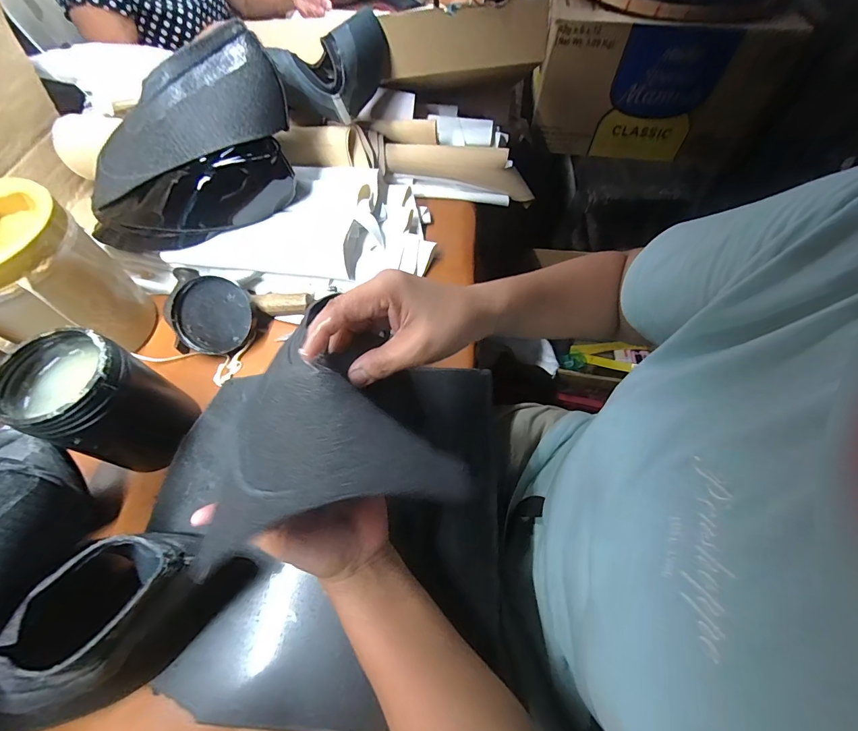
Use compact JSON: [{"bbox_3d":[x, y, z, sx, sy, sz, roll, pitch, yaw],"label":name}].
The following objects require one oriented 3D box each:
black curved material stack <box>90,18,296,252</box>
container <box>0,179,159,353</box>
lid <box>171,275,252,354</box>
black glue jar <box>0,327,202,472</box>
[{"bbox_3d":[-0.284,-0.236,0.432,0.261,0.156,0.107,-14,62,-6],"label":"black curved material stack"},{"bbox_3d":[-0.421,-0.088,0.415,0.137,0.151,0.137,33,67,18],"label":"container"},{"bbox_3d":[-0.266,-0.062,0.468,0.088,0.013,0.091,0,98,-2],"label":"lid"},{"bbox_3d":[-0.309,0.036,0.367,0.088,0.133,0.087,-1,61,1],"label":"black glue jar"}]

